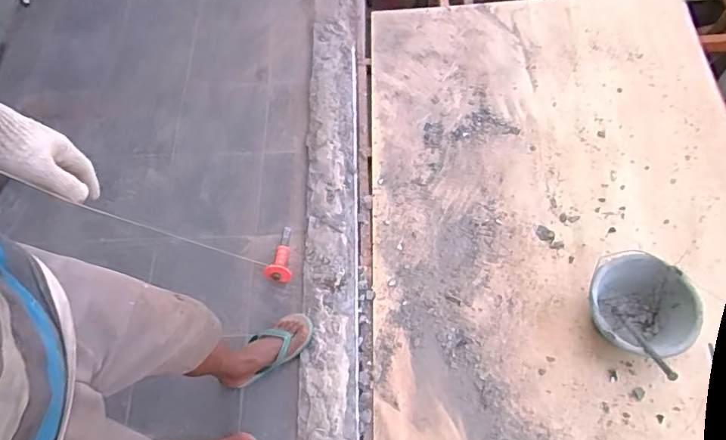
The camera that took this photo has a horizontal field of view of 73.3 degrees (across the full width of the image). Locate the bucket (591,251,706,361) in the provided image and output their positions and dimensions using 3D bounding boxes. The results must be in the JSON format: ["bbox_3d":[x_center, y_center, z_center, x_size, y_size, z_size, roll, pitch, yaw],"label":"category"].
[{"bbox_3d":[0.696,0.224,1.254,0.233,0.176,0.249,-2,65,4],"label":"bucket"}]

